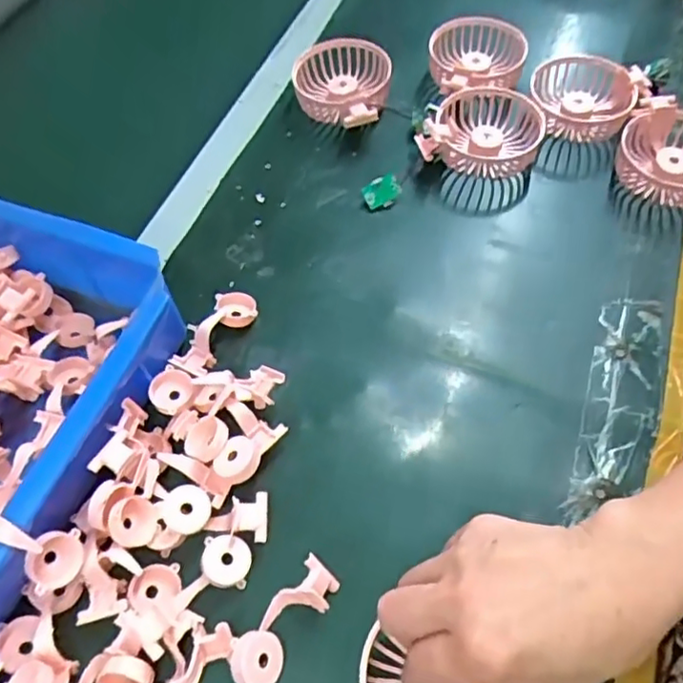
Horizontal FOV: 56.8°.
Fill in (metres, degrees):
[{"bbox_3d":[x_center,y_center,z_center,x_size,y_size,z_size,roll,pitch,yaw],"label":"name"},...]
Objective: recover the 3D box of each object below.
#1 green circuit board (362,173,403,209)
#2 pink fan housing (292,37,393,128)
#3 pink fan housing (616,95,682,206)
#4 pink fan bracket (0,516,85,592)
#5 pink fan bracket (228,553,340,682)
[{"bbox_3d":[0.034,-0.125,0.525,0.030,0.023,0.005,-26,18,11],"label":"green circuit board"},{"bbox_3d":[-0.004,-0.231,0.578,0.093,0.036,0.101,3,57,7],"label":"pink fan housing"},{"bbox_3d":[0.276,-0.152,0.524,0.090,0.042,0.088,26,63,17],"label":"pink fan housing"},{"bbox_3d":[-0.169,0.105,0.334,0.022,0.077,0.031,-9,46,46],"label":"pink fan bracket"},{"bbox_3d":[-0.031,0.156,0.350,0.028,0.018,0.073,31,65,22],"label":"pink fan bracket"}]

